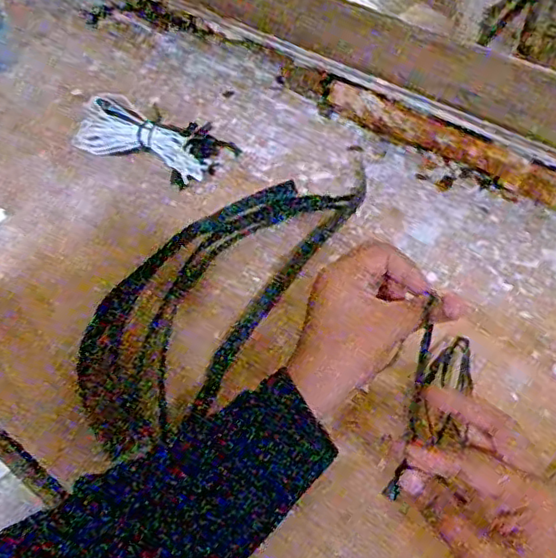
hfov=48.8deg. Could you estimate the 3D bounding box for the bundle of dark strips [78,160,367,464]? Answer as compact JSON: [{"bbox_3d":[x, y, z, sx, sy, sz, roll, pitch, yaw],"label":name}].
[{"bbox_3d":[-0.057,-0.001,0.527,0.132,0.021,0.327,24,57,19],"label":"bundle of dark strips"}]

